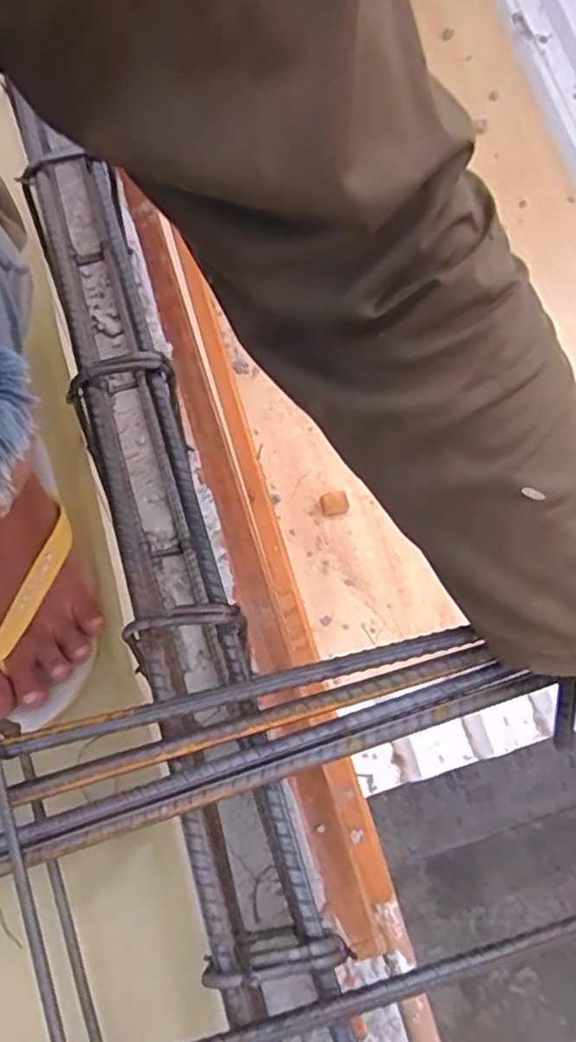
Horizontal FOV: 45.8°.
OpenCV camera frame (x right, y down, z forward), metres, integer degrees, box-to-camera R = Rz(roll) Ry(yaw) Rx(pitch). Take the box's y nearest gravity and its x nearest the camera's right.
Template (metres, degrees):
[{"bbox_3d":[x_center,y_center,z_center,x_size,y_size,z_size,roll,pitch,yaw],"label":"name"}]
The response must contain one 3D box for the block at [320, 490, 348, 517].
[{"bbox_3d":[0.107,-0.039,1.575,0.063,0.019,0.052,-8,68,-4],"label":"block"}]

